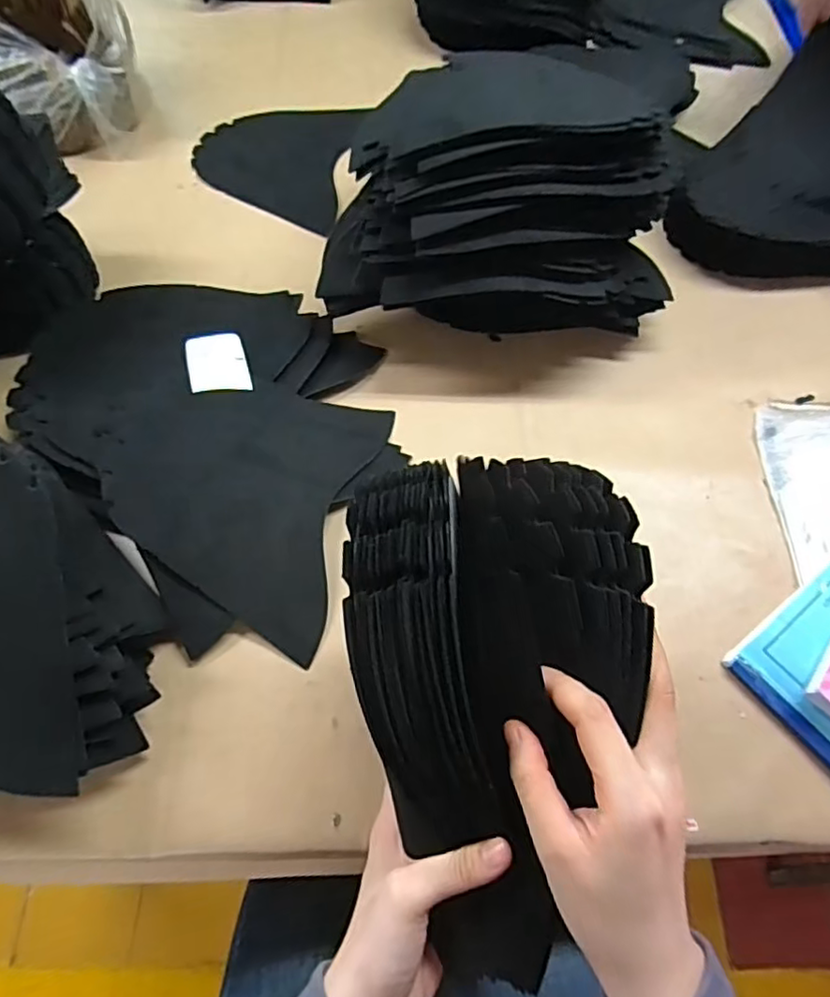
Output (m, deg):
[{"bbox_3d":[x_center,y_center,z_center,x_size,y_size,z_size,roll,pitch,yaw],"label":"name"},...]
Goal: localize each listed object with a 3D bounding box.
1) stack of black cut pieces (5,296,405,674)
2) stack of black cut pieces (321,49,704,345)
[{"bbox_3d":[-0.174,-0.074,0.583,0.396,0.049,0.320,38,70,16],"label":"stack of black cut pieces"},{"bbox_3d":[0.079,-0.294,0.609,0.332,0.187,0.250,2,64,1],"label":"stack of black cut pieces"}]

